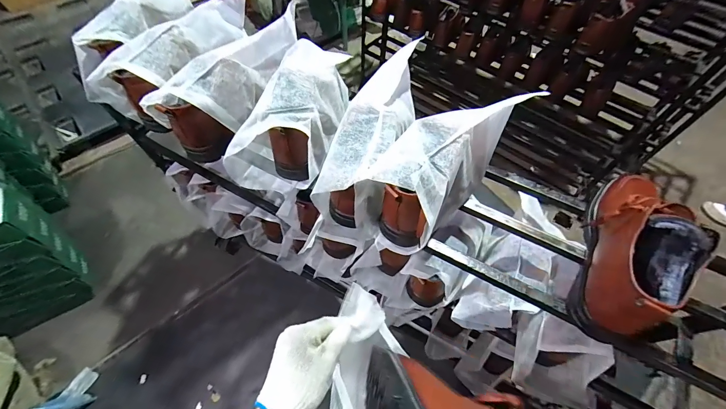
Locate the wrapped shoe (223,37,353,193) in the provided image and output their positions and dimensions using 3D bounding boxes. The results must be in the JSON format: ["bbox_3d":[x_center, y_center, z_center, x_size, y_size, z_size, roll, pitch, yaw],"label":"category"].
[{"bbox_3d":[-0.124,-0.174,0.601,0.156,0.156,0.289,16,60,8],"label":"wrapped shoe"}]

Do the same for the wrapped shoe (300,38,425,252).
[{"bbox_3d":[0.041,-0.122,0.550,0.116,0.143,0.327,21,61,10],"label":"wrapped shoe"}]

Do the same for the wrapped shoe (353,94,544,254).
[{"bbox_3d":[0.138,-0.069,0.522,0.113,0.171,0.313,38,65,19],"label":"wrapped shoe"}]

